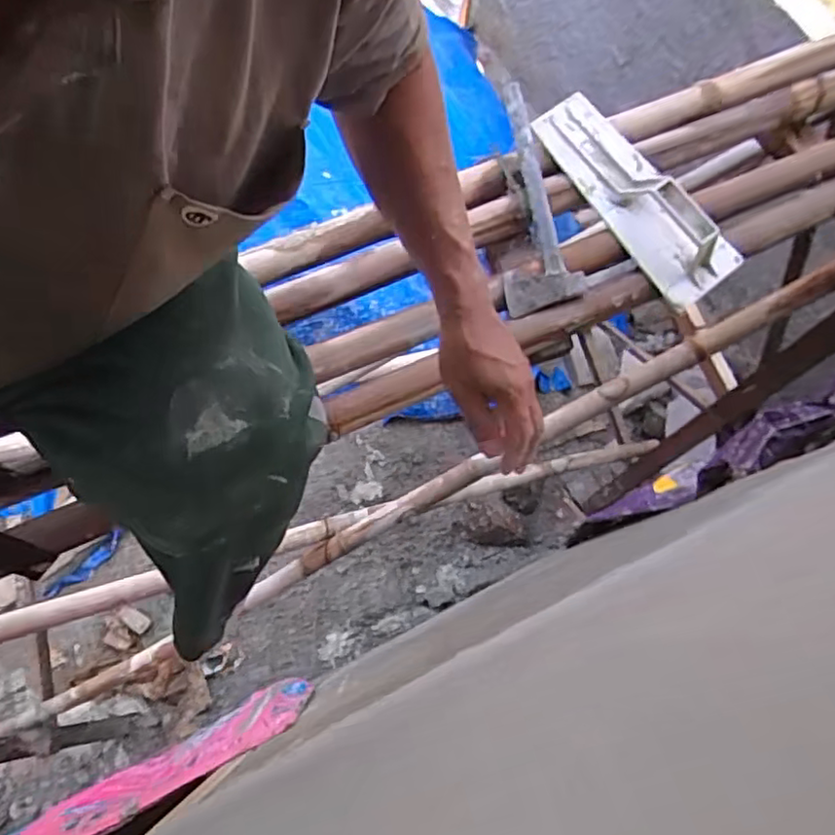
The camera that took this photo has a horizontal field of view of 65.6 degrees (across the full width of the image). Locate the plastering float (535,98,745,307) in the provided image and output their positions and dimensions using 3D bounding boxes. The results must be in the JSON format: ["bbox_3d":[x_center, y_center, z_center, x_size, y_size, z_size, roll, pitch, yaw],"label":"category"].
[{"bbox_3d":[0.266,-0.281,0.793,0.100,0.076,0.292,-35,78,-12],"label":"plastering float"}]

